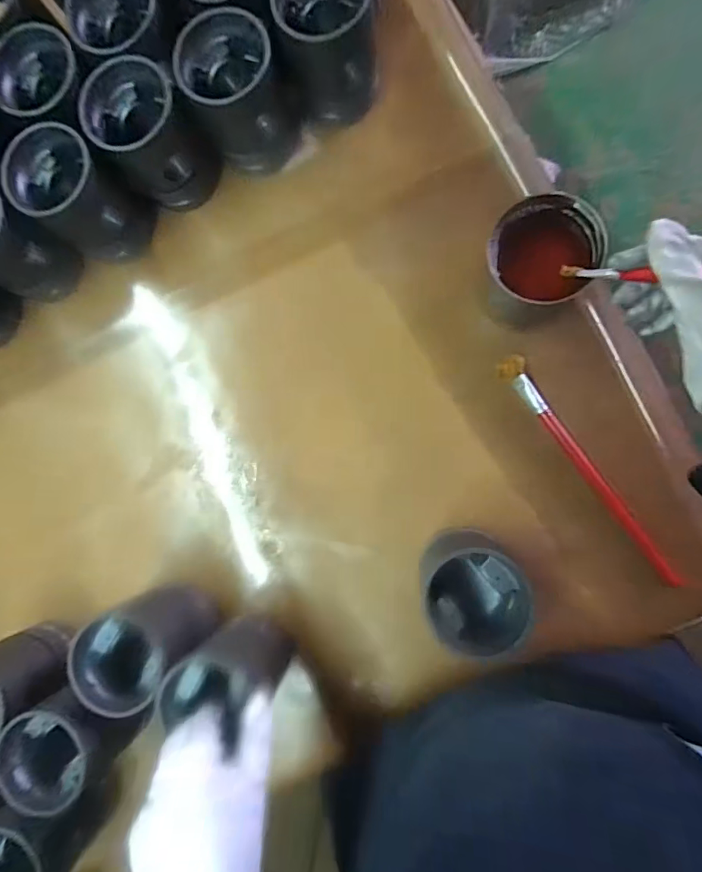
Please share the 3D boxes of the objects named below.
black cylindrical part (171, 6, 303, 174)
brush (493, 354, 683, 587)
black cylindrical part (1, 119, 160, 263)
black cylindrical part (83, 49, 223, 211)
[{"bbox_3d":[-0.111,-0.339,0.465,0.088,0.115,0.094,0,88,8],"label":"black cylindrical part"},{"bbox_3d":[0.239,0.030,0.449,0.030,0.017,0.270,-38,83,5],"label":"brush"},{"bbox_3d":[-0.283,-0.249,0.482,0.086,0.111,0.088,0,88,8],"label":"black cylindrical part"},{"bbox_3d":[-0.205,-0.311,0.479,0.087,0.105,0.092,0,88,8],"label":"black cylindrical part"}]

